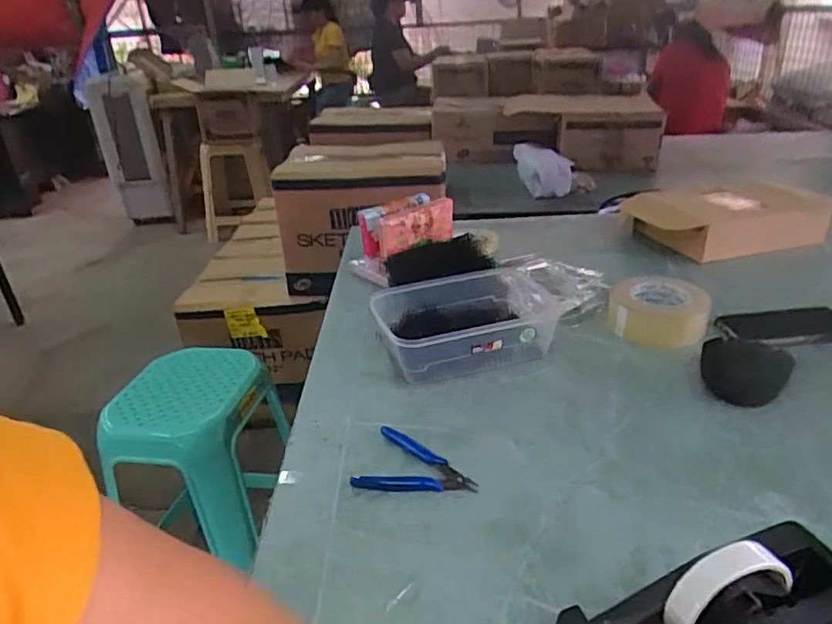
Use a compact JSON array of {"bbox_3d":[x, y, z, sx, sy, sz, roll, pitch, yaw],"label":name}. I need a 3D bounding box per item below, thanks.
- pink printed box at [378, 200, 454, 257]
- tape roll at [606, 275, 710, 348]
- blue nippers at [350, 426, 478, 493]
[{"bbox_3d":[-0.001,-0.149,1.051,0.145,0.070,0.031,-19,32,-27],"label":"pink printed box"},{"bbox_3d":[0.343,-0.001,0.853,0.134,0.051,0.142,7,28,17],"label":"tape roll"},{"bbox_3d":[0.005,0.160,0.612,0.123,0.016,0.081,10,29,22],"label":"blue nippers"}]

